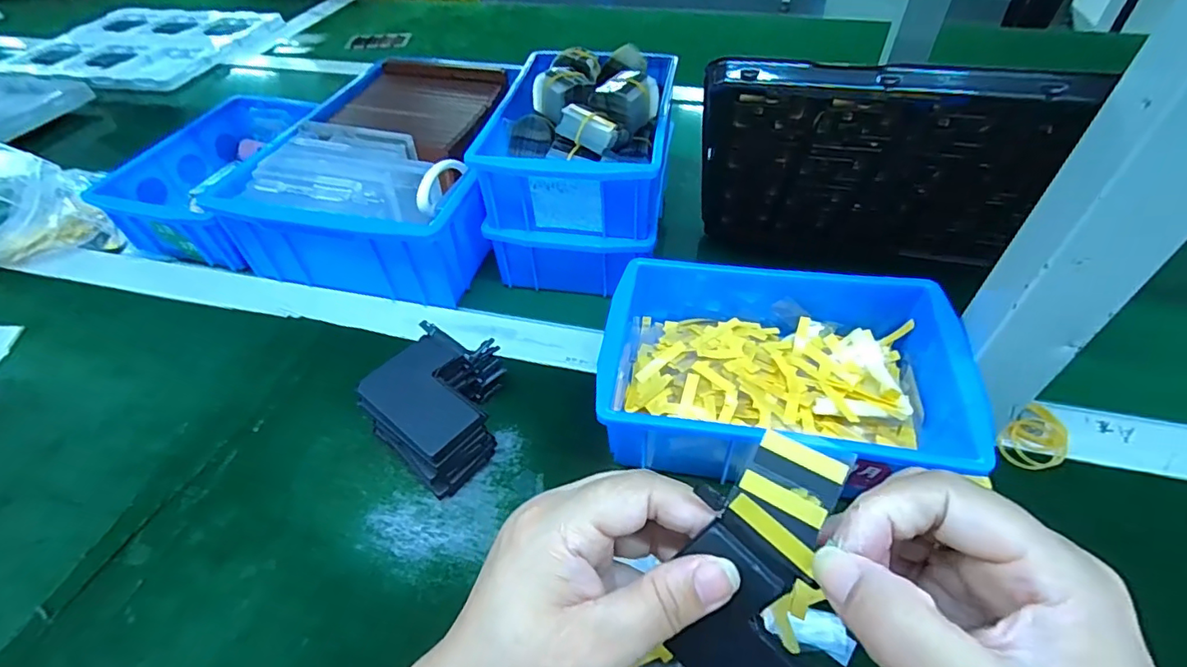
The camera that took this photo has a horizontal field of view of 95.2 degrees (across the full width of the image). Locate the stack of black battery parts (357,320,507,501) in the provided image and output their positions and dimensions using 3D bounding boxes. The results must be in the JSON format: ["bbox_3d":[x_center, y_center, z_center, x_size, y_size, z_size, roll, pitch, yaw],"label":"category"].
[{"bbox_3d":[-0.094,0.044,0.344,0.084,0.050,0.091,29,54,26],"label":"stack of black battery parts"}]

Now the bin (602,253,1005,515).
[{"bbox_3d":[0.110,0.022,0.340,0.200,0.064,0.141,8,47,9],"label":"bin"}]

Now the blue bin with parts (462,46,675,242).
[{"bbox_3d":[-0.006,-0.161,0.431,0.132,0.072,0.186,4,48,7],"label":"blue bin with parts"}]

